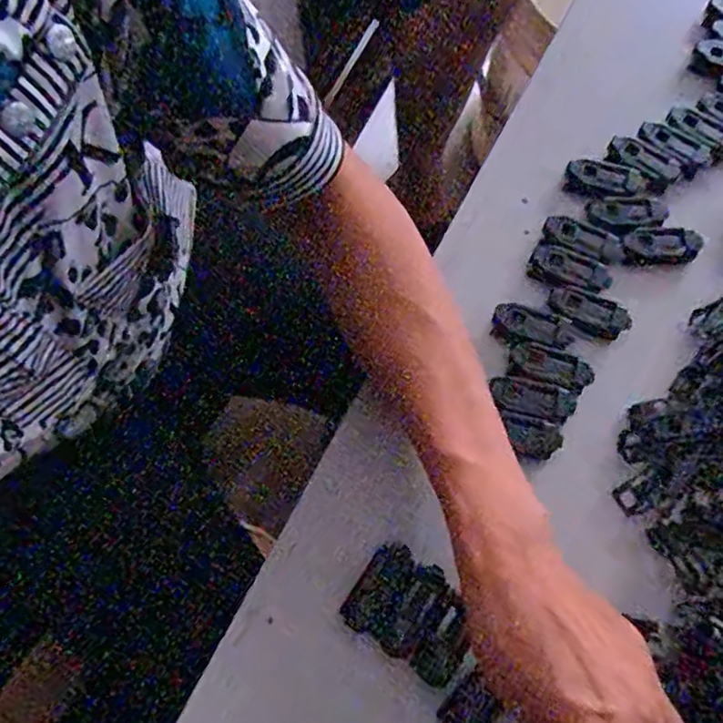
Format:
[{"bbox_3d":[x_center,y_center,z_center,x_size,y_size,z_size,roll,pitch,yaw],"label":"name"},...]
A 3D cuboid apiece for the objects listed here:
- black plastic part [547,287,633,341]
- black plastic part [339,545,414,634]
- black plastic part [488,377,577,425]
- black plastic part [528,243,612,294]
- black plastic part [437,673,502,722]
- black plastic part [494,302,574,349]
[{"bbox_3d":[0.140,-0.031,0.380,0.049,0.004,0.023,31,76,11],"label":"black plastic part"},{"bbox_3d":[0.008,0.125,0.344,0.020,0.006,0.052,36,90,12],"label":"black plastic part"},{"bbox_3d":[0.102,0.023,0.366,0.048,0.004,0.021,15,73,7],"label":"black plastic part"},{"bbox_3d":[0.133,-0.059,0.392,0.050,0.006,0.021,24,75,10],"label":"black plastic part"},{"bbox_3d":[0.055,0.181,0.317,0.023,0.006,0.032,39,77,13],"label":"black plastic part"},{"bbox_3d":[0.106,-0.022,0.384,0.049,0.004,0.020,25,75,10],"label":"black plastic part"}]

